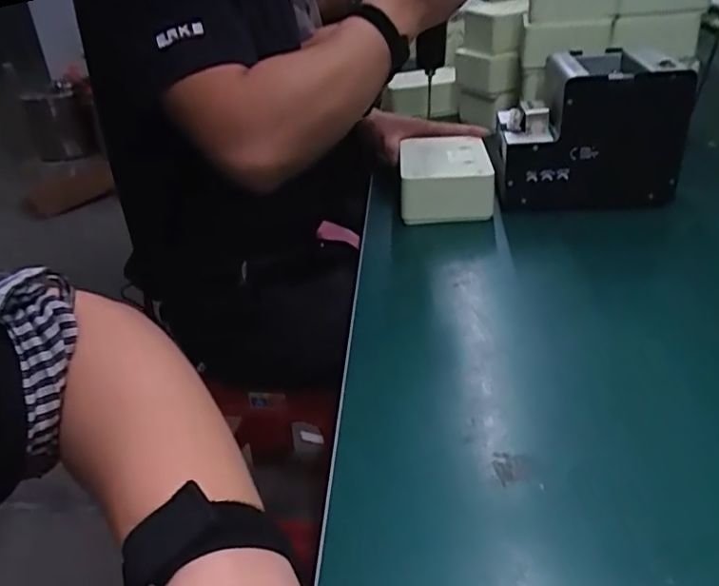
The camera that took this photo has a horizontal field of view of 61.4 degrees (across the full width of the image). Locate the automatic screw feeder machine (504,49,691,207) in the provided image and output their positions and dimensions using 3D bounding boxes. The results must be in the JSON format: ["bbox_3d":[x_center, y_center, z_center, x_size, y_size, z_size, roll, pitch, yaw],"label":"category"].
[{"bbox_3d":[0.257,-0.189,0.705,0.195,0.148,0.147,-4,31,1],"label":"automatic screw feeder machine"}]

